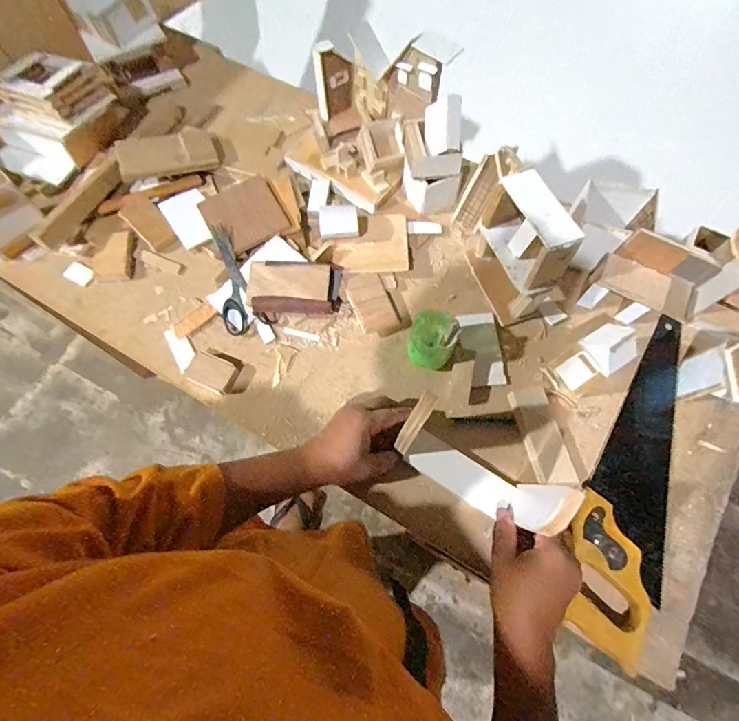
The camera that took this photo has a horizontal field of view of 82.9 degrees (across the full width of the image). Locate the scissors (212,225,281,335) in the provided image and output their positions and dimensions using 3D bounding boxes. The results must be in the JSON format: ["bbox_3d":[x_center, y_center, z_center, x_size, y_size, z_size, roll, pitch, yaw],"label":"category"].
[{"bbox_3d":[-0.174,-0.112,0.549,0.064,0.015,0.152,-18,84,-7],"label":"scissors"}]

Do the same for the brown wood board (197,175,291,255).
[{"bbox_3d":[-0.170,-0.201,0.568,0.093,0.017,0.091,-29,70,-11],"label":"brown wood board"}]

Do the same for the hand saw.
[{"bbox_3d":[0.320,0.121,0.478,0.102,0.021,0.395,30,71,12],"label":"hand saw"}]

